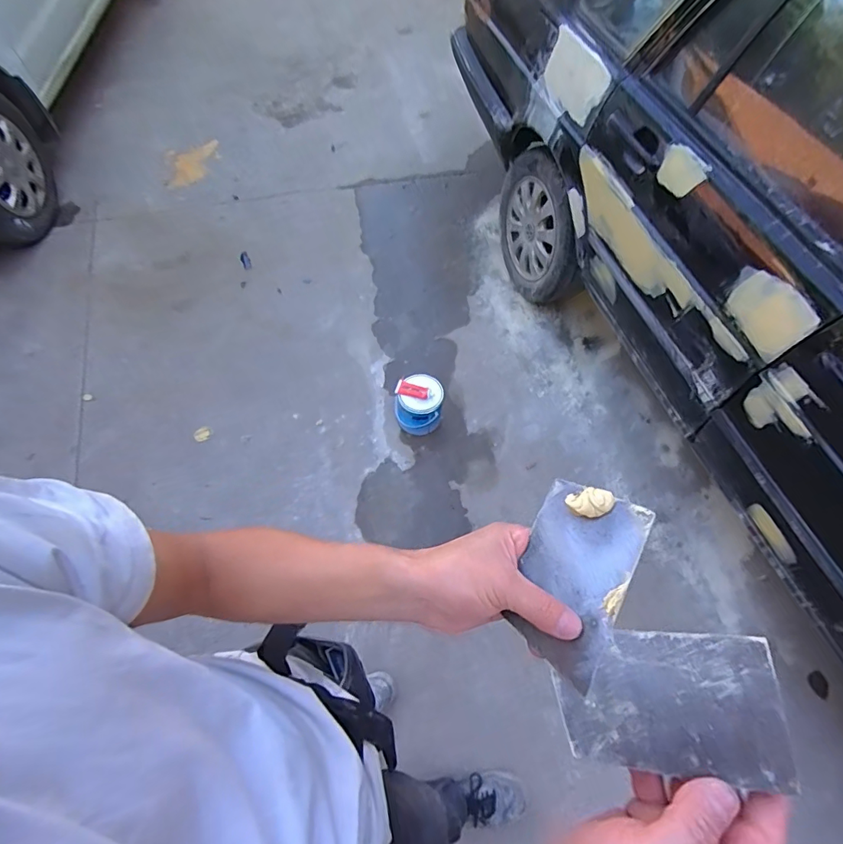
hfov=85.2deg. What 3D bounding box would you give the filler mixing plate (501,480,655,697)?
[{"bbox_3d":[0.101,0.103,0.315,0.070,0.011,0.119,19,74,35],"label":"filler mixing plate"}]

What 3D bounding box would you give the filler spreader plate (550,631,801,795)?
[{"bbox_3d":[0.139,0.161,0.266,0.114,0.004,0.069,-10,59,26],"label":"filler spreader plate"}]

